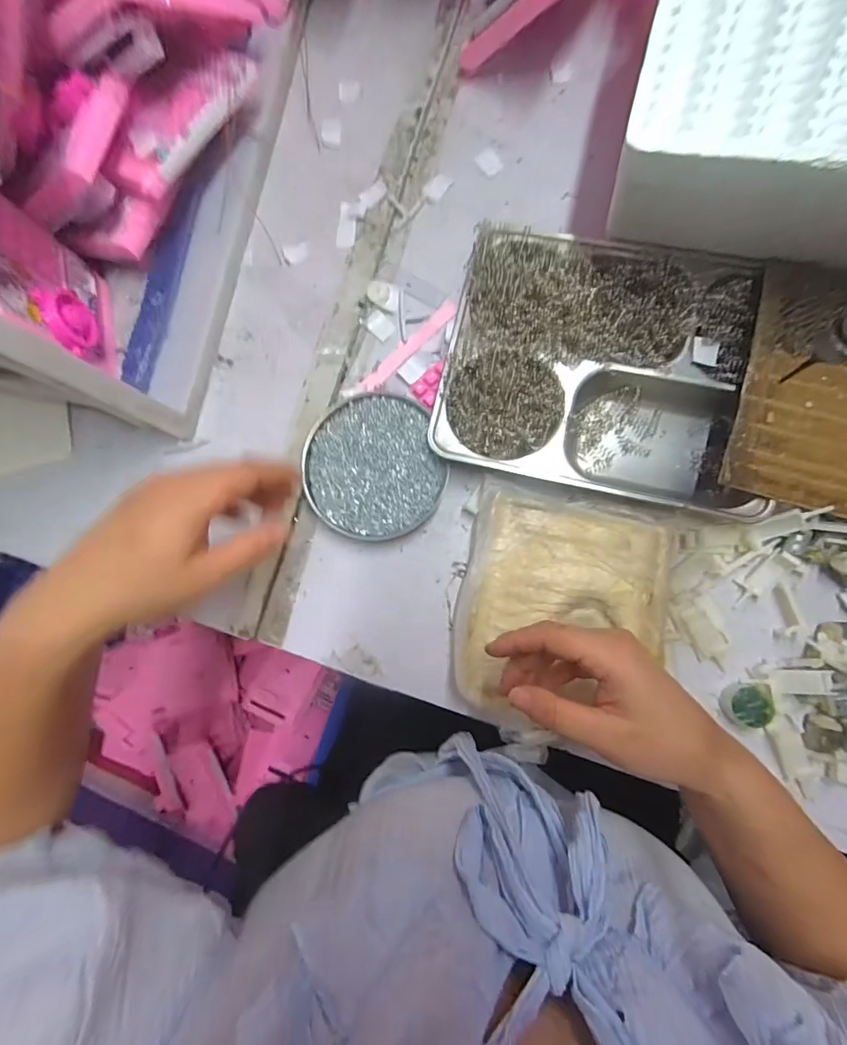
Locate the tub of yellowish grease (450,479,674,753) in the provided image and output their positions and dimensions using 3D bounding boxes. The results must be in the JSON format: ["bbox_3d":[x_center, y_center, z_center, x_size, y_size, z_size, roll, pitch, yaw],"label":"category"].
[{"bbox_3d":[0.111,0.081,0.377,0.159,0.030,0.195,11,85,8],"label":"tub of yellowish grease"}]

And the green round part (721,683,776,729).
[{"bbox_3d":[0.266,0.149,0.366,0.034,0.018,0.031,-1,84,7],"label":"green round part"}]

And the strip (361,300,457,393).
[{"bbox_3d":[-0.013,-0.173,0.443,0.117,0.005,0.019,-44,80,1],"label":"strip"}]

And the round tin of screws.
[{"bbox_3d":[-0.047,-0.051,0.424,0.126,0.023,0.134,-1,84,7],"label":"round tin of screws"}]

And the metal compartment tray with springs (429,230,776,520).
[{"bbox_3d":[0.159,-0.133,0.387,0.270,0.057,0.216,13,85,8],"label":"metal compartment tray with springs"}]

